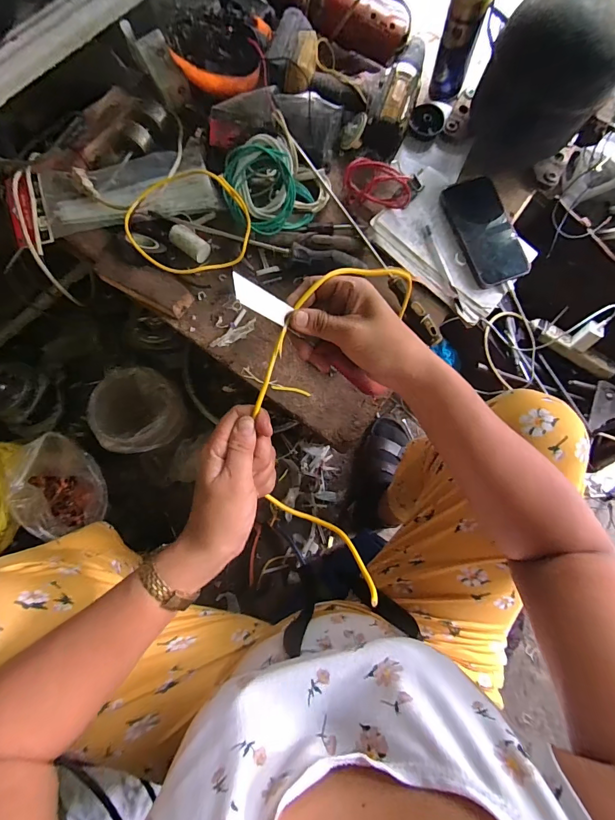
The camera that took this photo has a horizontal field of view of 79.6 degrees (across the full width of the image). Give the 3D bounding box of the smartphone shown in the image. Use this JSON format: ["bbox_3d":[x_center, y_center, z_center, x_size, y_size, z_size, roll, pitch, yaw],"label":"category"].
[{"bbox_3d":[0.257,-0.260,0.538,0.078,0.013,0.159,-24,85,10],"label":"smartphone"}]

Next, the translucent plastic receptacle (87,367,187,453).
[{"bbox_3d":[-0.305,0.002,0.682,0.158,0.108,0.147,-4,81,-3],"label":"translucent plastic receptacle"}]

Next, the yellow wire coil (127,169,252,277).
[{"bbox_3d":[-0.159,-0.259,0.495,0.157,0.053,0.134,-12,81,-4],"label":"yellow wire coil"}]

